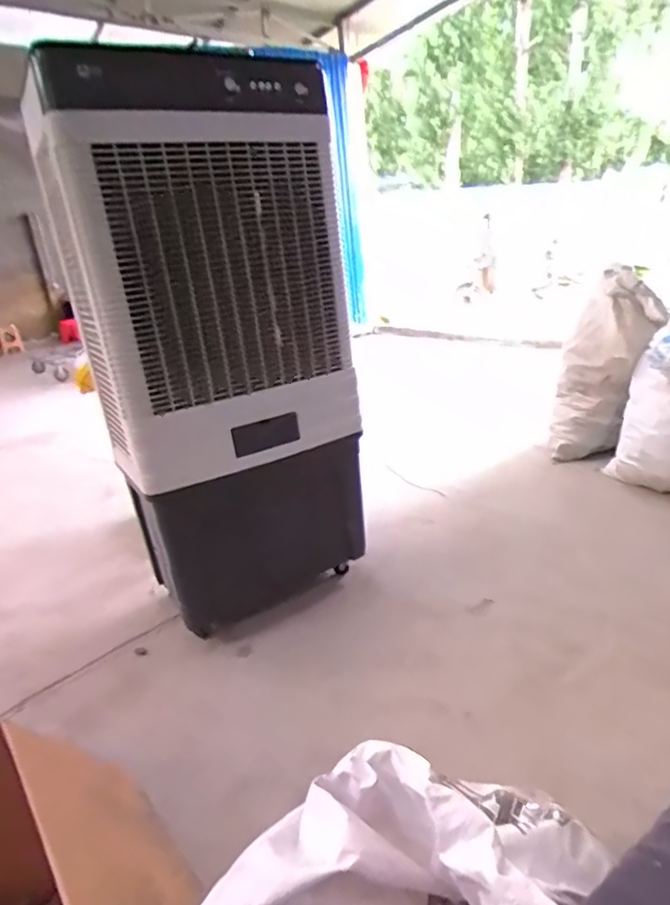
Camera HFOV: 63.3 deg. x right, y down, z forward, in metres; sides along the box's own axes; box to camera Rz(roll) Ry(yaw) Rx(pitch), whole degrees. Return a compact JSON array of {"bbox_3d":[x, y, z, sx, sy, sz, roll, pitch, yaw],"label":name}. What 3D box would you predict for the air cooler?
[{"bbox_3d":[-0.261,-0.212,1.321,0.602,1.221,0.390,-20,24,-35],"label":"air cooler"}]

